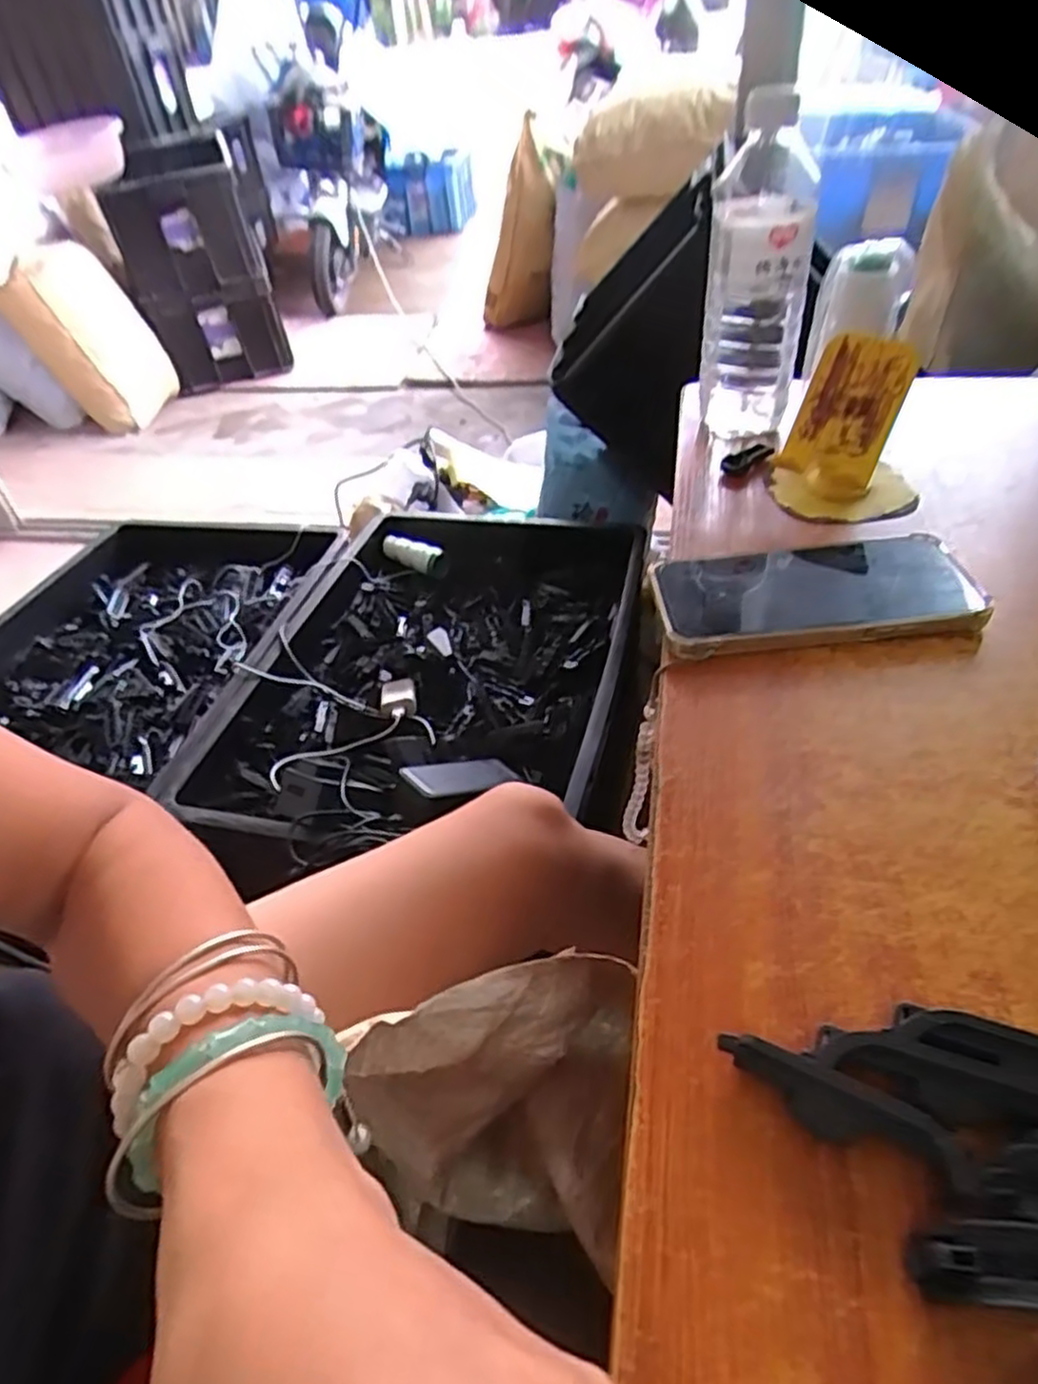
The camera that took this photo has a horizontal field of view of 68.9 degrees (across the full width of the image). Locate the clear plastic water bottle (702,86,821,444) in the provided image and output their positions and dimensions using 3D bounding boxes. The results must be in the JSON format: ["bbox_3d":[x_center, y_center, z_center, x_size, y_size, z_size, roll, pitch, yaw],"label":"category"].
[{"bbox_3d":[0.166,-0.289,0.535,0.067,0.201,0.065,4,42,11],"label":"clear plastic water bottle"}]

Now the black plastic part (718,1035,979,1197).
[{"bbox_3d":[0.096,0.126,0.228,0.072,0.019,0.013,19,47,26],"label":"black plastic part"}]

